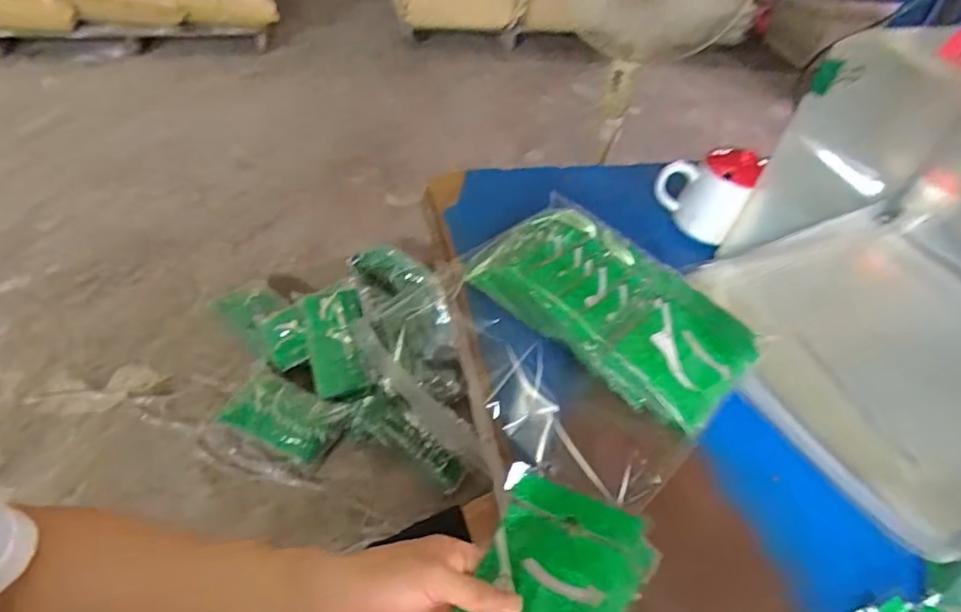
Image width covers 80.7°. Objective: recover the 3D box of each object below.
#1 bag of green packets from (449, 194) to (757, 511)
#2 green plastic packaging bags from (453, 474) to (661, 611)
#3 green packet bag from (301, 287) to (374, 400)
[{"bbox_3d":[0.094,0.029,0.555,0.281,0.057,0.264,36,53,24],"label":"bag of green packets"},{"bbox_3d":[0.046,0.189,0.381,0.106,0.021,0.130,11,54,40],"label":"green plastic packaging bags"},{"bbox_3d":[-0.342,0.087,1.347,0.155,0.050,0.270,-12,73,13],"label":"green packet bag"}]

